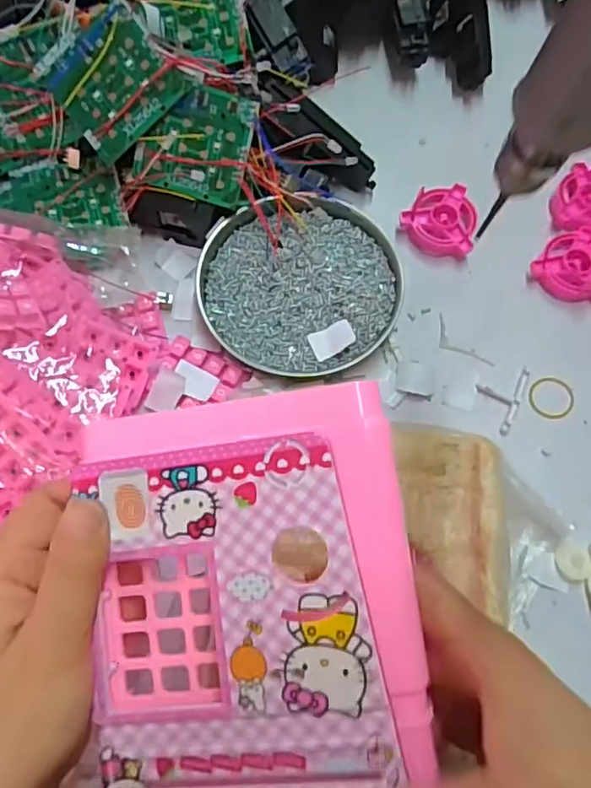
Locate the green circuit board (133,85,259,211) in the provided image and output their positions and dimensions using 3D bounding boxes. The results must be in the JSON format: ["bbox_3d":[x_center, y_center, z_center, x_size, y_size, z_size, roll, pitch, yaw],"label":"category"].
[{"bbox_3d":[-0.065,-0.162,0.373,0.070,0.004,0.065,15,114,-4],"label":"green circuit board"}]

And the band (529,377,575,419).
[{"bbox_3d":[0.172,0.003,0.385,0.030,0.004,0.028,0,75,-1],"label":"band"}]

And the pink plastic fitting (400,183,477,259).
[{"bbox_3d":[0.105,-0.128,0.420,0.051,0.015,0.051,13,75,3],"label":"pink plastic fitting"}]

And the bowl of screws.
[{"bbox_3d":[0.004,-0.074,0.389,0.132,0.021,0.120,0,75,-1],"label":"bowl of screws"}]

